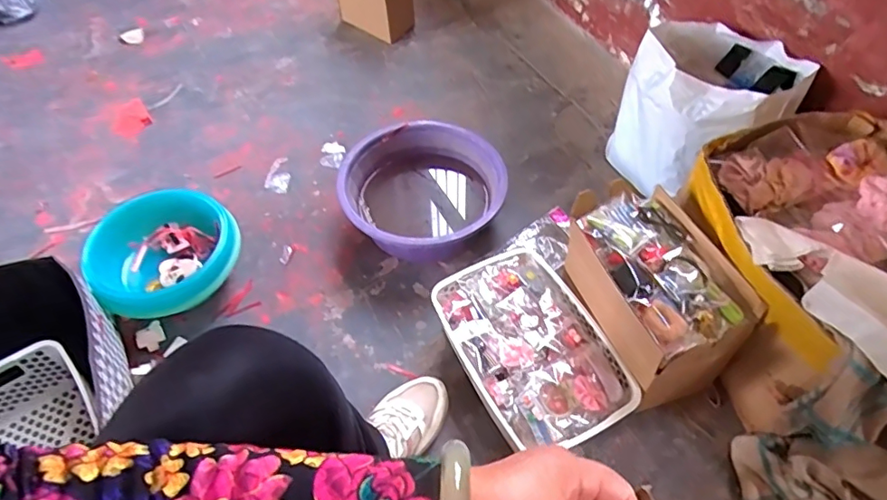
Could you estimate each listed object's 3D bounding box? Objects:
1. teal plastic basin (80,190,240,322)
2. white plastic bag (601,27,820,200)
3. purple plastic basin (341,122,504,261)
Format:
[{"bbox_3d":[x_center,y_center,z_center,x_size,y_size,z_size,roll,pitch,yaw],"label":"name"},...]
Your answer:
[{"bbox_3d":[-0.456,0.011,0.911,0.214,0.106,0.233,-2,55,3],"label":"teal plastic basin"},{"bbox_3d":[0.456,-0.244,0.956,0.243,0.227,0.235,38,66,26],"label":"white plastic bag"},{"bbox_3d":[-0.034,-0.102,0.976,0.275,0.118,0.272,-2,55,3],"label":"purple plastic basin"}]

